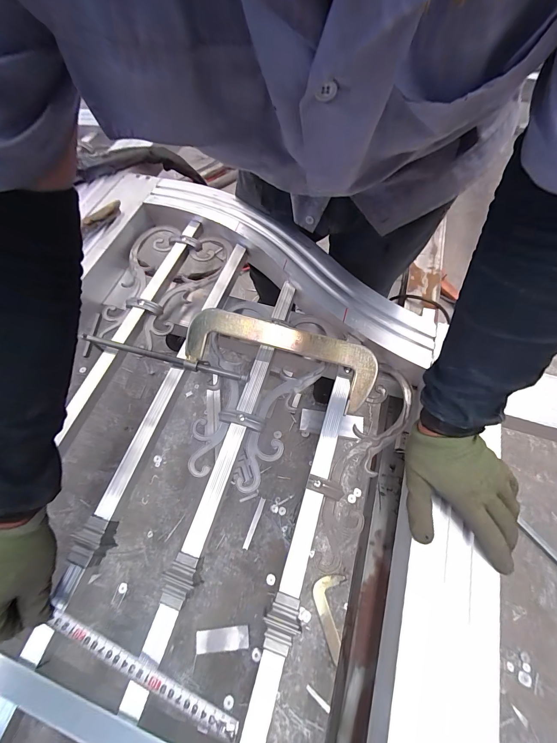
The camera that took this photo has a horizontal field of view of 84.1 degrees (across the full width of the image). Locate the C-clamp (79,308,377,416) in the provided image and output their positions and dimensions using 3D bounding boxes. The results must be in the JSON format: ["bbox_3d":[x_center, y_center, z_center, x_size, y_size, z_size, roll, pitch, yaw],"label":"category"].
[{"bbox_3d":[-0.086,-0.045,0.524,0.473,0.042,0.113,12,64,9],"label":"C-clamp"}]

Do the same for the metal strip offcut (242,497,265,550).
[{"bbox_3d":[-0.074,0.466,0.951,0.017,0.004,0.147,17,65,12],"label":"metal strip offcut"}]

